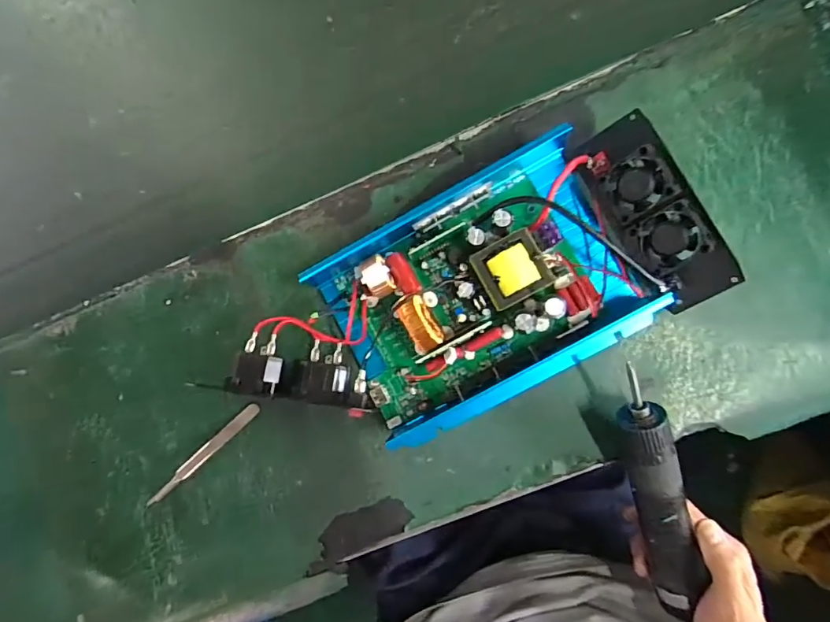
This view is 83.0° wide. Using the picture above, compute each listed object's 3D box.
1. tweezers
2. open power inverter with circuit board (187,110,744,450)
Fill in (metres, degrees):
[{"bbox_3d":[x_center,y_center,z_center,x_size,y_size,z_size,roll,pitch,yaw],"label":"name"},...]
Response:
[{"bbox_3d":[-0.179,0.122,0.396,0.121,0.012,0.011,-44,84,5],"label":"tweezers"},{"bbox_3d":[0.027,-0.001,0.351,0.361,0.050,0.161,-27,86,6],"label":"open power inverter with circuit board"}]

